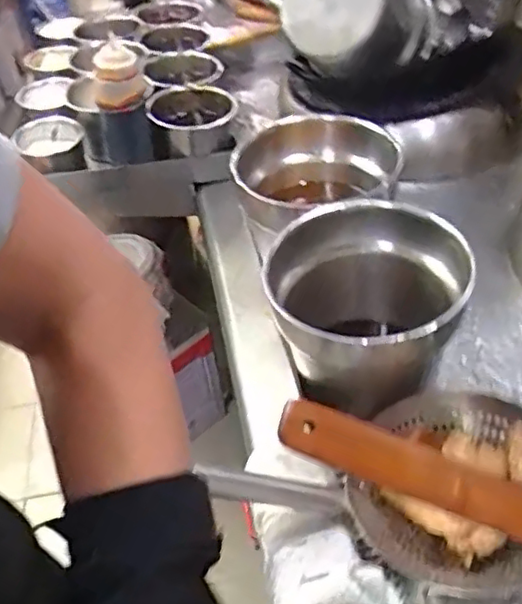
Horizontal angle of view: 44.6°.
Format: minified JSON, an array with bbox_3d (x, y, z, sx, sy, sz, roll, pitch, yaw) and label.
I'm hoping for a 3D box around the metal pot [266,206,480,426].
[{"bbox_3d":[0.125,0.015,0.775,0.218,0.171,0.234,-3,44,3],"label":"metal pot"}]

